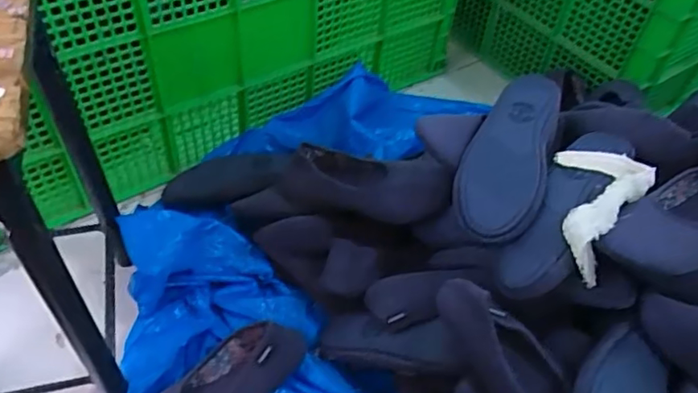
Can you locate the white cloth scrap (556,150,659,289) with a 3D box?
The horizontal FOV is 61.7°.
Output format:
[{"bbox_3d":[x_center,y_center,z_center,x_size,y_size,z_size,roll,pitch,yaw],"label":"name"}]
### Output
[{"bbox_3d":[0.272,0.004,0.674,0.108,0.059,0.166,31,54,20],"label":"white cloth scrap"}]

